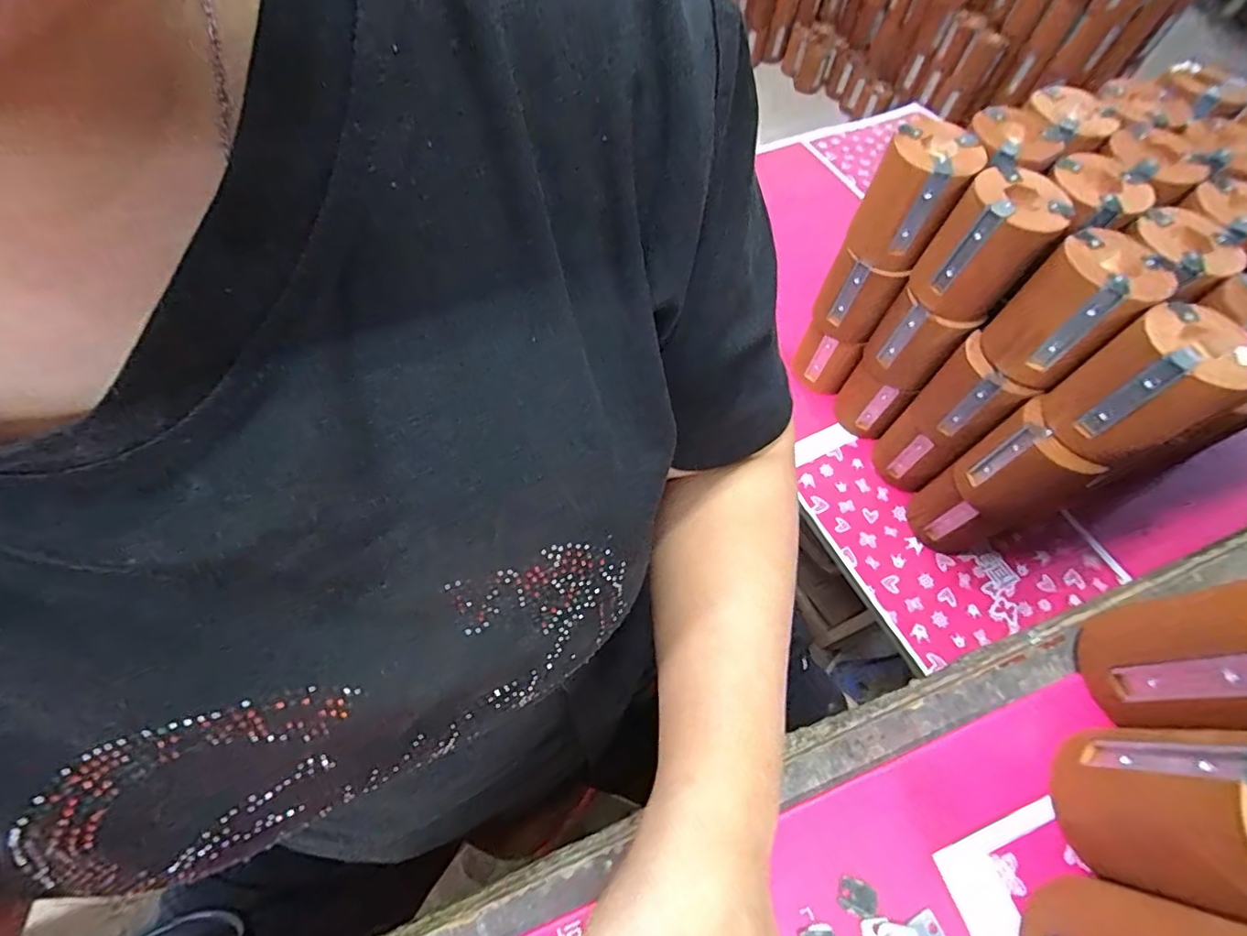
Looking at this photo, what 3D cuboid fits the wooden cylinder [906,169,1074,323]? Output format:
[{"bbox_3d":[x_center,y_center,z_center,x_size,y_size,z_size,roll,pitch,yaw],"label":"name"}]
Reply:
[{"bbox_3d":[0.317,-0.193,0.482,0.078,0.100,0.082,41,68,16],"label":"wooden cylinder"}]

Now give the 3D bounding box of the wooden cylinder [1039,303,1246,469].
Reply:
[{"bbox_3d":[0.404,-0.064,0.426,0.083,0.102,0.081,-32,69,-17],"label":"wooden cylinder"}]

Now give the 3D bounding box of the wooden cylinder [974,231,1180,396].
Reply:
[{"bbox_3d":[0.362,-0.124,0.455,0.092,0.109,0.077,-39,71,-20],"label":"wooden cylinder"}]

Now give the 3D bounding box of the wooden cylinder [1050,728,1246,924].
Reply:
[{"bbox_3d":[0.282,0.170,0.259,0.079,0.101,0.075,1,63,-2],"label":"wooden cylinder"}]

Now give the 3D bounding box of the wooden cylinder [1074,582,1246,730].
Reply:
[{"bbox_3d":[0.327,0.106,0.290,0.085,0.099,0.074,0,63,-3],"label":"wooden cylinder"}]

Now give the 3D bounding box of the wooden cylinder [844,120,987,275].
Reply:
[{"bbox_3d":[0.268,-0.252,0.508,0.075,0.097,0.084,37,67,14],"label":"wooden cylinder"}]

